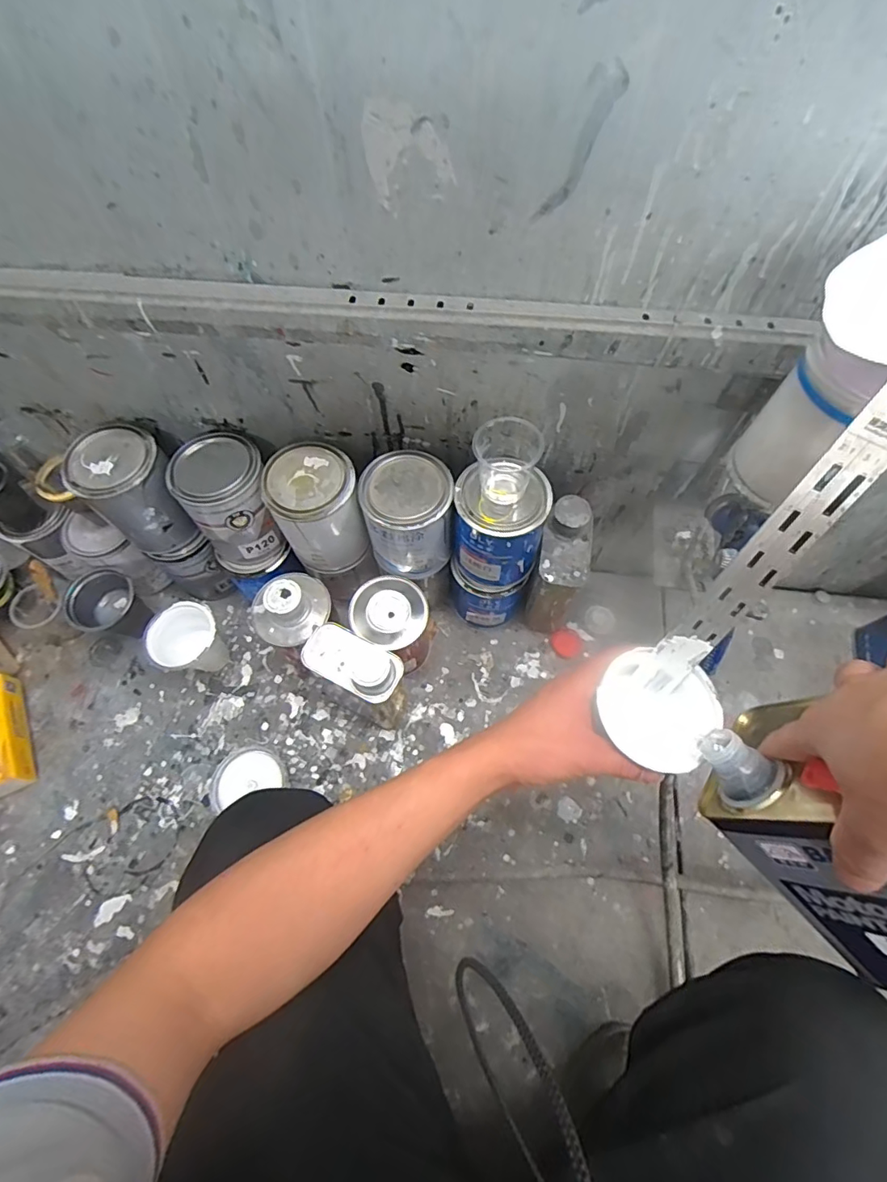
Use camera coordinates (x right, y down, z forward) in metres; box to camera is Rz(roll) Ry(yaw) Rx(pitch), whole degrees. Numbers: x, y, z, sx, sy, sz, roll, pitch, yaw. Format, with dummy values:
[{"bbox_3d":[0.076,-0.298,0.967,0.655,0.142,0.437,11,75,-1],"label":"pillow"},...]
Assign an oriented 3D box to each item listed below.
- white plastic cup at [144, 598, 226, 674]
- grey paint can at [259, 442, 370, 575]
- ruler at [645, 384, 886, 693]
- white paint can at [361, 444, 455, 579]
[{"bbox_3d":[-0.349,0.078,0.731,0.079,0.117,0.084,0,65,0],"label":"white plastic cup"},{"bbox_3d":[-0.156,-0.102,0.650,0.105,0.137,0.109,-20,66,-9],"label":"grey paint can"},{"bbox_3d":[0.210,-0.024,0.329,0.032,0.261,0.005,27,37,4],"label":"ruler"},{"bbox_3d":[-0.044,-0.090,0.643,0.100,0.137,0.107,0,65,0],"label":"white paint can"}]

